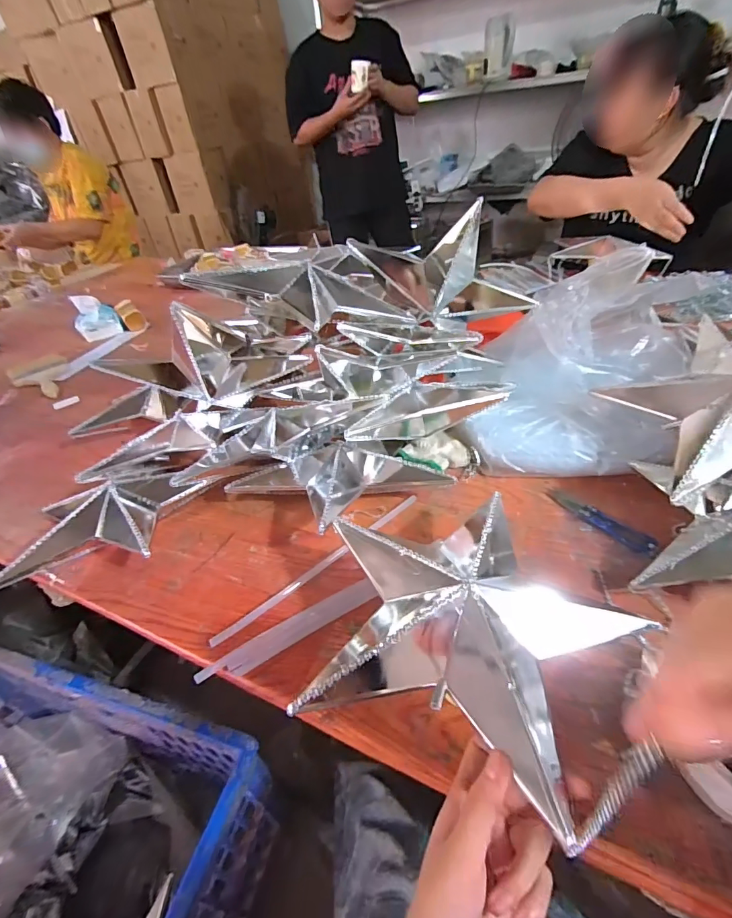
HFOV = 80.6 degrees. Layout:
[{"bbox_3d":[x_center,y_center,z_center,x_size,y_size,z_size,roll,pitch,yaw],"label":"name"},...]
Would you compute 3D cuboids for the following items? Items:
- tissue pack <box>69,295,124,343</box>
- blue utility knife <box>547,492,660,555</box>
[{"bbox_3d":[-0.687,-0.357,1.097,0.098,0.109,0.039,-33,46,-28],"label":"tissue pack"},{"bbox_3d":[0.254,0.067,0.474,0.025,0.016,0.118,-29,44,-25],"label":"blue utility knife"}]

